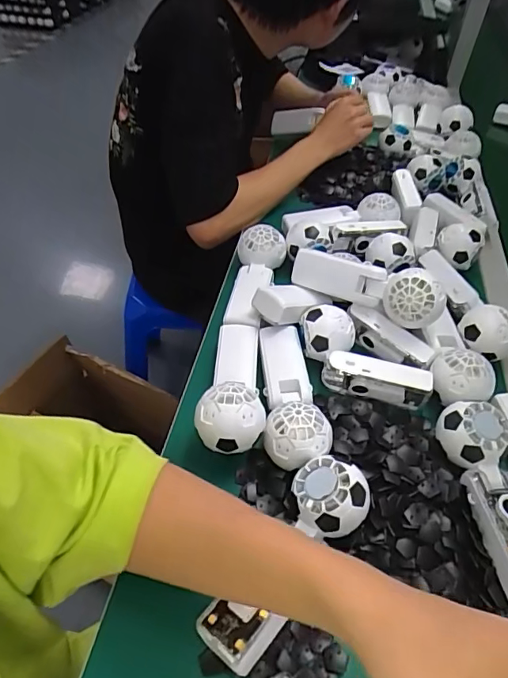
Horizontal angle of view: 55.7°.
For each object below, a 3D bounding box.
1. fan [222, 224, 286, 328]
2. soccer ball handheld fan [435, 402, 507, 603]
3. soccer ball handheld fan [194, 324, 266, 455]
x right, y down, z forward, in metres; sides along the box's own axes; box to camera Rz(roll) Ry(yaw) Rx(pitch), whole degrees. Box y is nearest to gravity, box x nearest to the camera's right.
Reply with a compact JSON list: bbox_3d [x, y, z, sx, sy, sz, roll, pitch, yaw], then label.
[{"bbox_3d":[0.002,-0.079,0.599,0.063,0.051,0.155,9,47,3],"label":"fan"},{"bbox_3d":[0.212,0.130,0.408,0.053,0.043,0.163,-2,47,-8],"label":"soccer ball handheld fan"},{"bbox_3d":[-0.019,0.042,0.486,0.062,0.054,0.164,6,27,0],"label":"soccer ball handheld fan"}]

